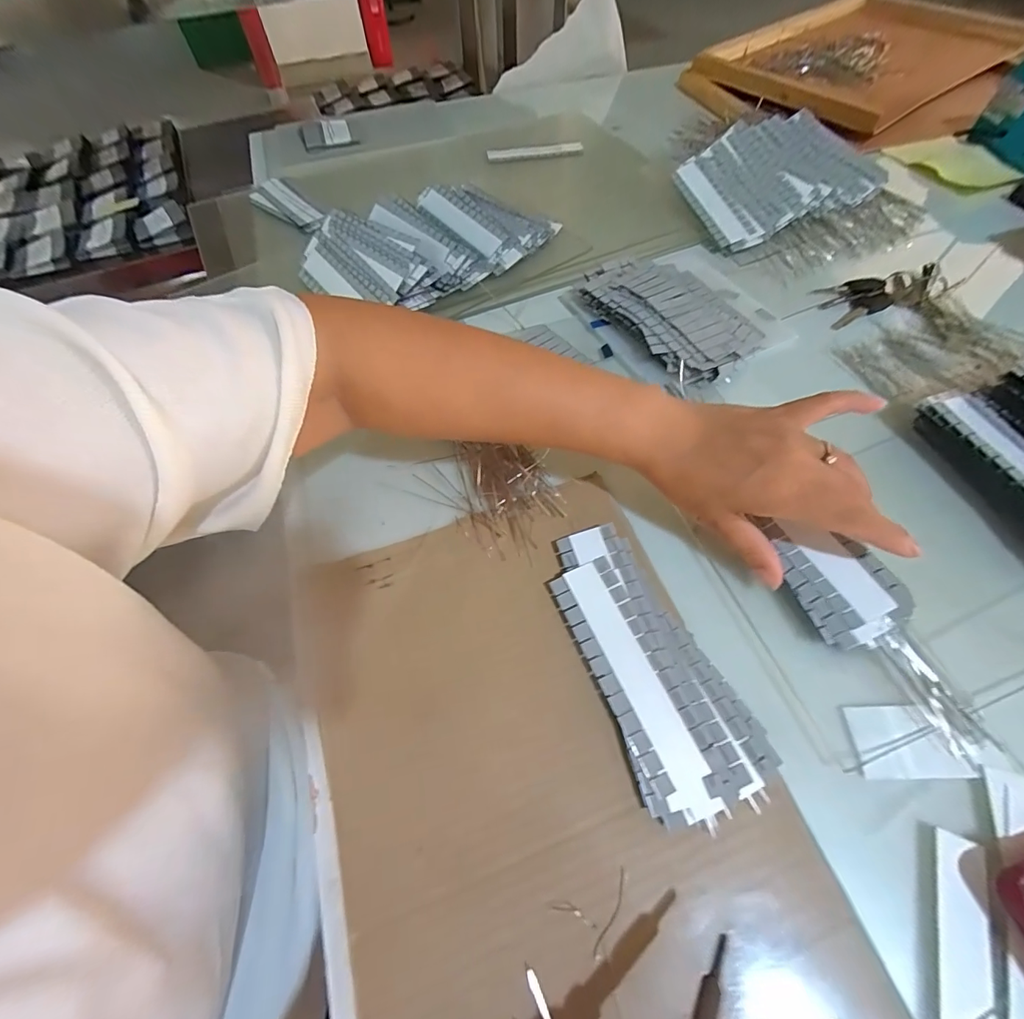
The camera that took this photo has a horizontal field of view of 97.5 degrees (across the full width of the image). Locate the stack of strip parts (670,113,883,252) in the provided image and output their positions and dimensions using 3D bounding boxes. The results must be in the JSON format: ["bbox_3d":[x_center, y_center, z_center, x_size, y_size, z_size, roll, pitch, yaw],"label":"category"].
[{"bbox_3d":[0.298,-0.379,0.513,0.213,0.047,0.152,-23,61,-11],"label":"stack of strip parts"}]

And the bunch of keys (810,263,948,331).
[{"bbox_3d":[0.355,-0.214,0.436,0.117,0.015,0.052,-16,60,-6],"label":"bunch of keys"}]

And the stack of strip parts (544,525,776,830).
[{"bbox_3d":[0.075,0.086,0.262,0.070,0.012,0.164,-24,62,-10],"label":"stack of strip parts"}]

